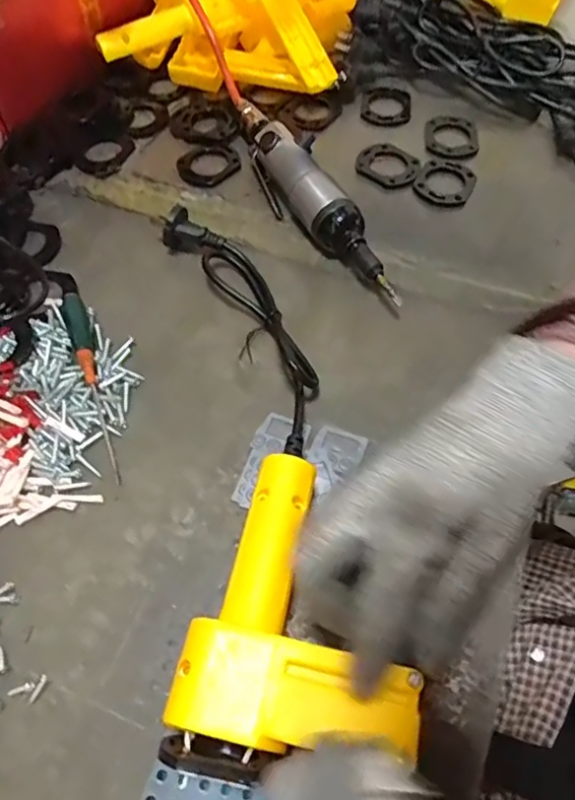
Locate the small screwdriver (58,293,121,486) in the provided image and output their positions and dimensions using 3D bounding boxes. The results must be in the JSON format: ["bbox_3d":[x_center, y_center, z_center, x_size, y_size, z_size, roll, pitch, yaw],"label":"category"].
[{"bbox_3d":[-0.134,-0.016,0.390,0.016,0.013,0.152,-21,62,-13],"label":"small screwdriver"}]

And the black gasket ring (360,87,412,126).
[{"bbox_3d":[0.099,-0.294,0.562,0.049,0.008,0.053,0,60,0],"label":"black gasket ring"}]

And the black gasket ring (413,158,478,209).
[{"bbox_3d":[0.141,-0.194,0.503,0.049,0.005,0.058,24,62,13],"label":"black gasket ring"}]

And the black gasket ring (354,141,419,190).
[{"bbox_3d":[0.092,-0.216,0.516,0.059,0.004,0.053,29,64,15],"label":"black gasket ring"}]

